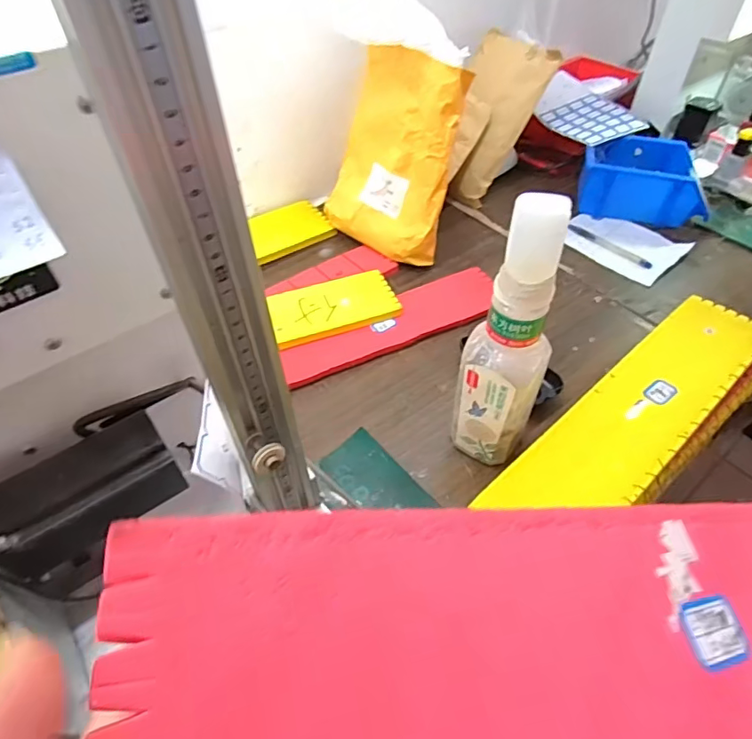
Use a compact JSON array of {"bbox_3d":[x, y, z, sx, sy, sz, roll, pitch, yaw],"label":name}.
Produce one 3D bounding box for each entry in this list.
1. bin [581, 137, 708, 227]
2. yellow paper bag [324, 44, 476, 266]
[{"bbox_3d":[0.388,-0.278,0.733,0.168,0.074,0.119,13,51,11],"label":"bin"},{"bbox_3d":[0.017,-0.258,0.608,0.162,0.223,0.031,36,43,28],"label":"yellow paper bag"}]

